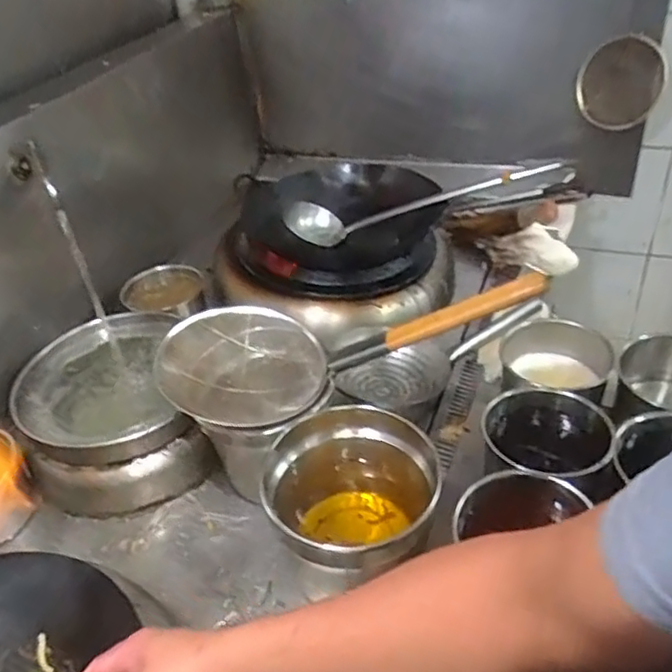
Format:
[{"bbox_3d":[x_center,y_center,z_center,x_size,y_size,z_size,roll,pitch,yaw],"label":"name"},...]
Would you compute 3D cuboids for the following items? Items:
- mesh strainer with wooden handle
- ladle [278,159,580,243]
[{"bbox_3d":[0.007,0.015,0.934,0.563,0.131,0.242,-10,36,18],"label":"mesh strainer with wooden handle"},{"bbox_3d":[0.149,-0.286,1.381,0.552,0.097,0.078,-9,36,23],"label":"ladle"}]

